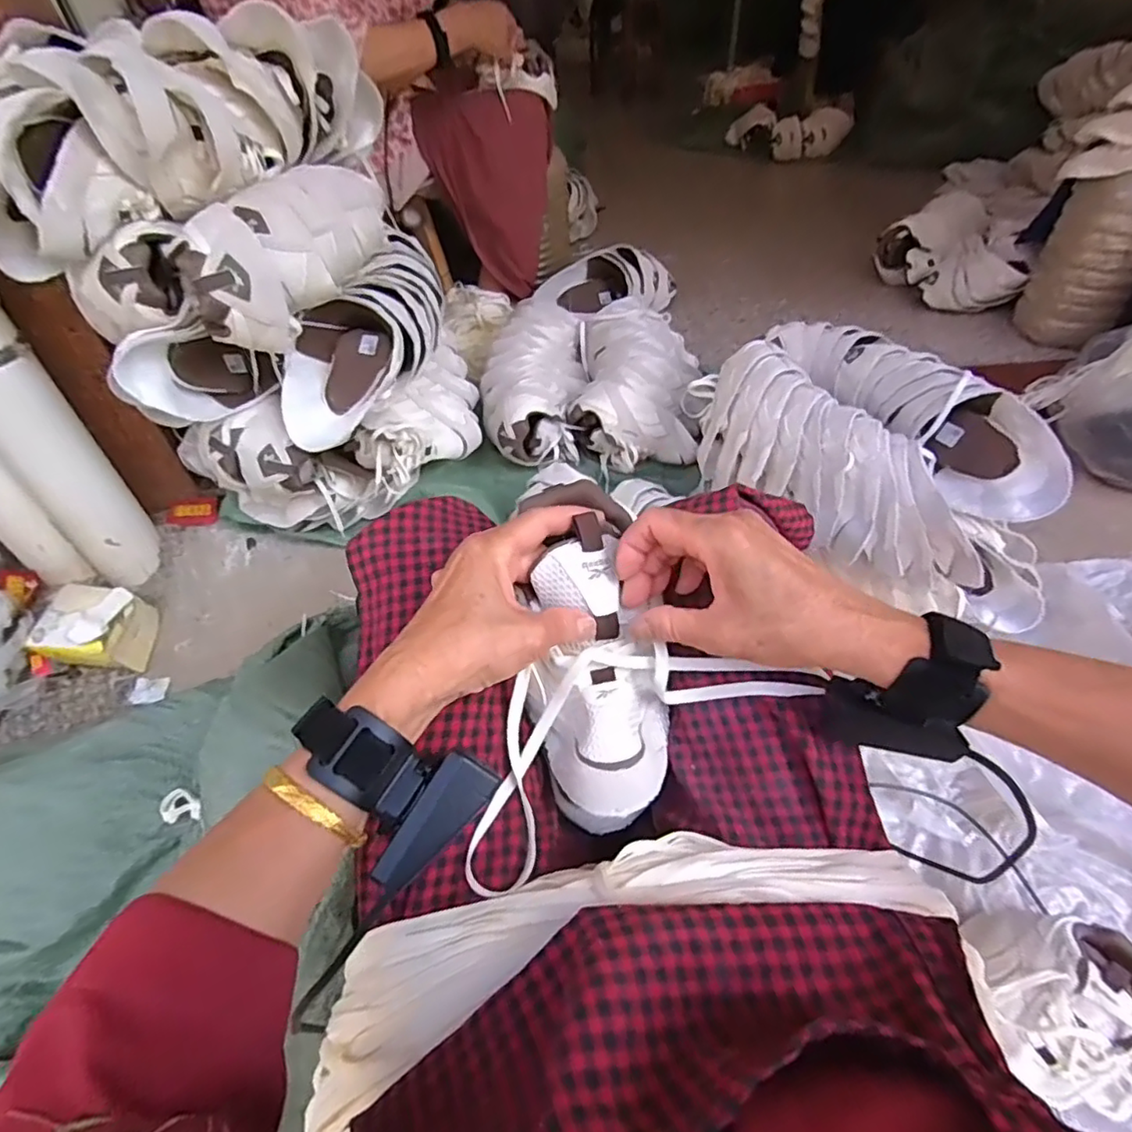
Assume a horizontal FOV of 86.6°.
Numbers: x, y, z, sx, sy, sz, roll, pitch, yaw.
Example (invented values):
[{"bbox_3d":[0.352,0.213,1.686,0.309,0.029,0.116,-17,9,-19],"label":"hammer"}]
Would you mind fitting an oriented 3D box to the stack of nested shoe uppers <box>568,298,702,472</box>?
[{"bbox_3d":[0.128,-0.338,1.086,0.215,0.122,0.362,4,48,7],"label":"stack of nested shoe uppers"}]

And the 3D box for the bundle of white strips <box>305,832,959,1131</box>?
[{"bbox_3d":[0.028,0.203,0.325,0.356,0.093,0.092,-15,49,-10],"label":"bundle of white strips"}]

